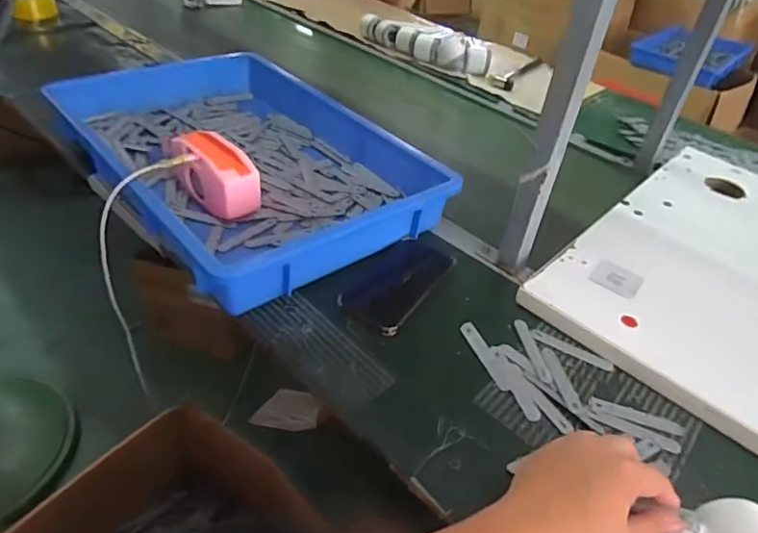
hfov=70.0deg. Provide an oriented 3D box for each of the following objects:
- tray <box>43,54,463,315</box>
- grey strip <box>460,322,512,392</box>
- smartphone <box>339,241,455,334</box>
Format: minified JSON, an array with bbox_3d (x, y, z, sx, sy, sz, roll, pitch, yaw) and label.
[{"bbox_3d":[-0.201,-0.191,0.838,0.396,0.091,0.588,-26,50,-31],"label":"tray"},{"bbox_3d":[0.121,0.100,0.615,0.019,0.004,0.099,-11,44,-19],"label":"grey strip"},{"bbox_3d":[0.028,0.018,0.689,0.084,0.005,0.169,28,46,23],"label":"smartphone"}]

